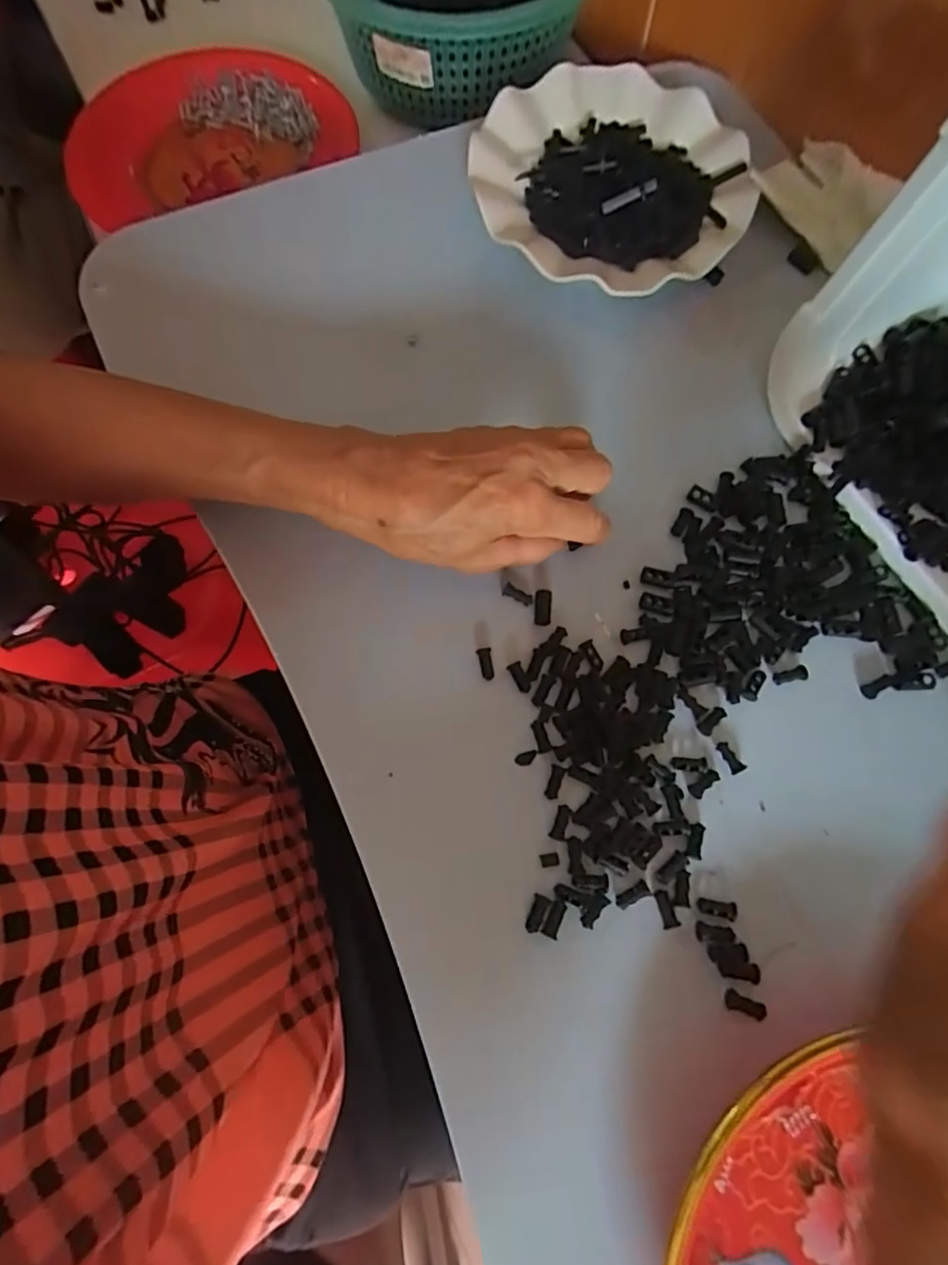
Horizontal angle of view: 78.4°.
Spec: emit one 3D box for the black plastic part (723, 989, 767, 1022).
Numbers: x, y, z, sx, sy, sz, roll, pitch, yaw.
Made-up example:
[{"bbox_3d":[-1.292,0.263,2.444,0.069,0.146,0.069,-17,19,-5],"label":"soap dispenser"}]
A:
[{"bbox_3d":[0.121,0.166,0.259,0.019,0.005,0.008,23,74,7],"label":"black plastic part"}]

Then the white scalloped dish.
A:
[{"bbox_3d":[0.090,-0.296,0.378,0.181,0.030,0.168,0,72,0],"label":"white scalloped dish"}]

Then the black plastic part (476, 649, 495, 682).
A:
[{"bbox_3d":[0.006,0.016,0.302,0.007,0.004,0.017,-12,73,-4],"label":"black plastic part"}]

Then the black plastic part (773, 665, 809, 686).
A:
[{"bbox_3d":[0.165,0.022,0.302,0.018,0.004,0.008,-11,73,-4],"label":"black plastic part"}]

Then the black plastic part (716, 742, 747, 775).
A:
[{"bbox_3d":[0.128,0.062,0.289,0.007,0.004,0.017,-28,75,-9],"label":"black plastic part"}]

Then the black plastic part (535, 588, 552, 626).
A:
[{"bbox_3d":[0.037,-0.013,0.312,0.009,0.004,0.019,3,86,1],"label":"black plastic part"}]

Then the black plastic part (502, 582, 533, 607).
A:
[{"bbox_3d":[0.024,-0.020,0.313,0.017,0.004,0.007,29,75,9],"label":"black plastic part"}]

